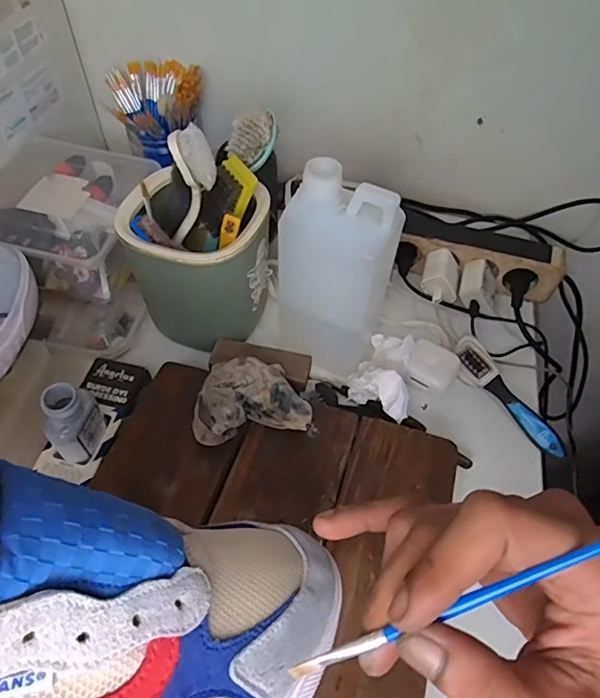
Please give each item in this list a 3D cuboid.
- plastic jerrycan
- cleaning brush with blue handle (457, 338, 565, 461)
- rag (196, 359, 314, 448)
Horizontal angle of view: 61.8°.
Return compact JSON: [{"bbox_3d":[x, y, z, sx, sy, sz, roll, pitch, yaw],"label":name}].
[{"bbox_3d":[0.028,-0.060,0.447,0.095,0.198,0.053,13,56,7],"label":"plastic jerrycan"},{"bbox_3d":[0.205,0.045,0.496,0.028,0.025,0.142,-29,61,-20],"label":"cleaning brush with blue handle"},{"bbox_3d":[-0.042,0.043,0.433,0.096,0.039,0.061,-6,56,-7],"label":"rag"}]

